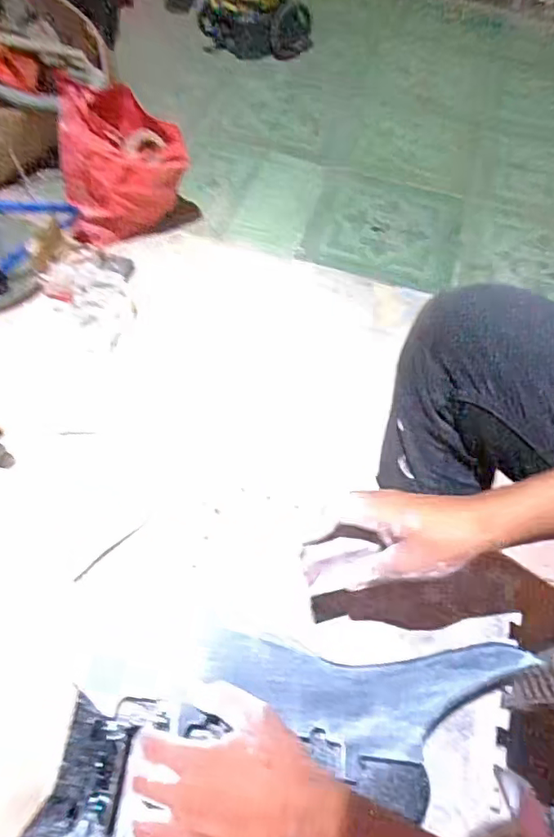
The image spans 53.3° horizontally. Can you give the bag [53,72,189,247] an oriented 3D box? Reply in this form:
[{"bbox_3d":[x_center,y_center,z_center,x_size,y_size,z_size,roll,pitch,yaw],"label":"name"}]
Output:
[{"bbox_3d":[-0.346,-0.557,1.245,0.268,0.298,0.147,-16,61,-12],"label":"bag"}]

